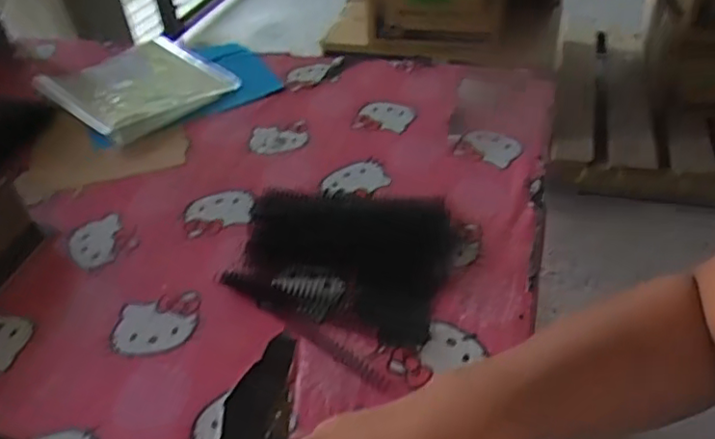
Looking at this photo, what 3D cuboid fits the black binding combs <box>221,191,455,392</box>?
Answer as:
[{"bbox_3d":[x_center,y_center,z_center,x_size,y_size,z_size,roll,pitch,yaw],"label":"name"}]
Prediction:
[{"bbox_3d":[-0.020,0.043,0.612,0.208,0.023,0.232,5,43,12],"label":"black binding combs"}]

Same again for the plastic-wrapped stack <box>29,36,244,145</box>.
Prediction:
[{"bbox_3d":[-0.332,-0.209,0.925,0.209,0.022,0.248,-35,50,-29],"label":"plastic-wrapped stack"}]

